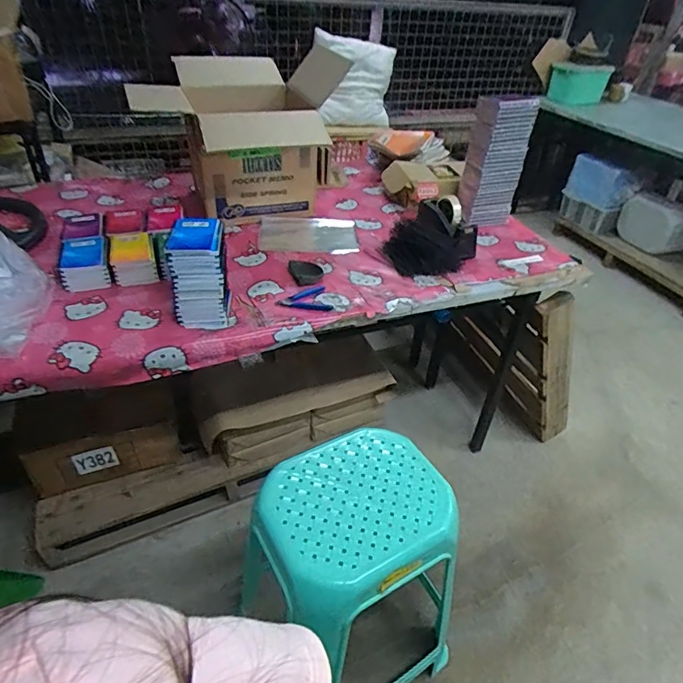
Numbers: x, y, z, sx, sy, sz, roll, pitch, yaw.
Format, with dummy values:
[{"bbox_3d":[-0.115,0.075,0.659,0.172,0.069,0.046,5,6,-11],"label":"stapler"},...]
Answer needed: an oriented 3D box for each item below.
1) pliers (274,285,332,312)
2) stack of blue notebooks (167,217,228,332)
[{"bbox_3d":[-0.088,-0.093,1.090,0.117,0.011,0.079,-8,41,-15],"label":"pliers"},{"bbox_3d":[-0.290,-0.138,0.979,0.104,0.186,0.127,-4,40,-11],"label":"stack of blue notebooks"}]

